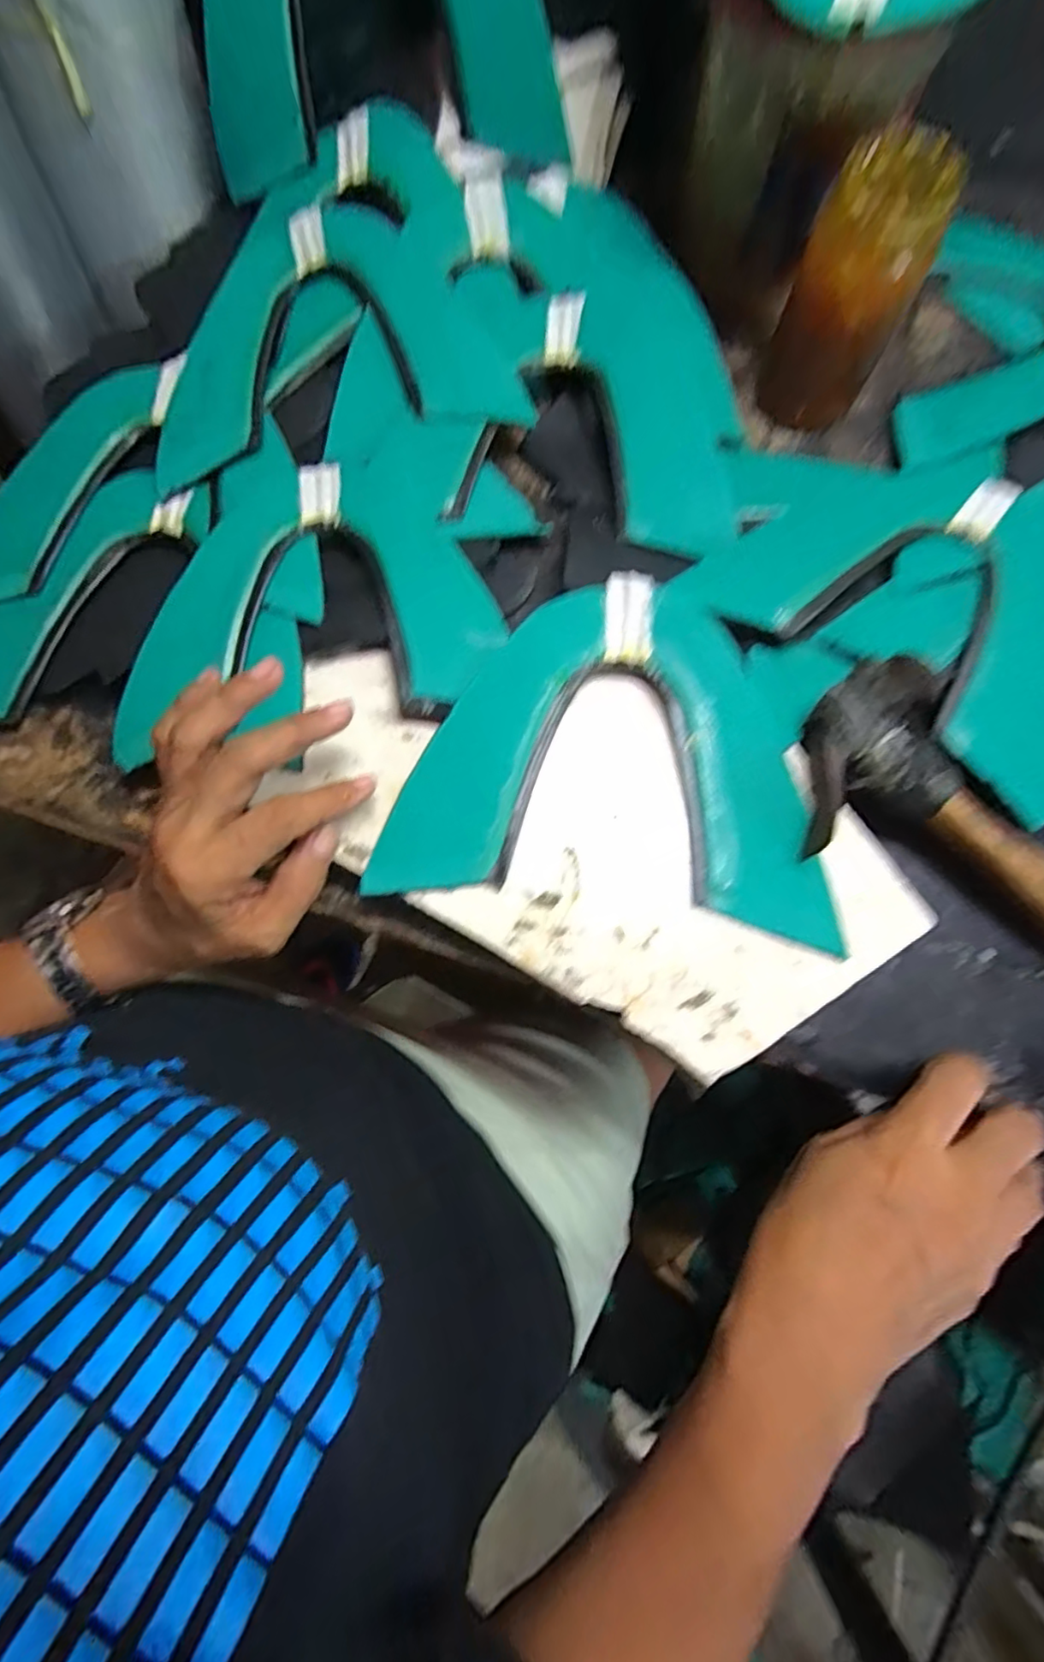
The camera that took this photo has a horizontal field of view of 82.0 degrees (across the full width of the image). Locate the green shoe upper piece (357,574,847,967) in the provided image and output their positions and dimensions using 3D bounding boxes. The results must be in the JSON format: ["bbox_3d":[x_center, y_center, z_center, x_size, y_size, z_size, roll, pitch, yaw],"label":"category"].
[{"bbox_3d":[0.045,-0.041,0.292,0.208,0.014,0.165,8,76,2],"label":"green shoe upper piece"}]

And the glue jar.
[{"bbox_3d":[0.176,-0.285,0.323,0.058,0.104,0.061,0,76,0],"label":"glue jar"}]

